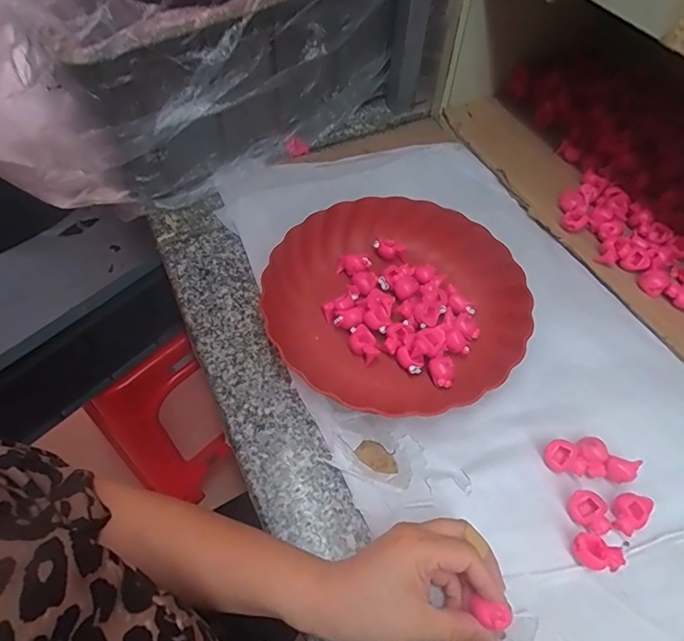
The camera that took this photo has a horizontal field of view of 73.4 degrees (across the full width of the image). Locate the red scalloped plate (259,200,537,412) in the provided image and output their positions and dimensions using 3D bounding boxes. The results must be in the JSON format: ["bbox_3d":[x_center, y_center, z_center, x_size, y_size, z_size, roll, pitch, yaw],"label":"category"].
[{"bbox_3d":[0.050,-0.026,0.452,0.236,0.049,0.229,-1,59,1],"label":"red scalloped plate"}]

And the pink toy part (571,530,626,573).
[{"bbox_3d":[0.187,0.172,0.339,0.034,0.018,0.023,36,66,21],"label":"pink toy part"}]

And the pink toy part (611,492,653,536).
[{"bbox_3d":[0.221,0.149,0.355,0.033,0.019,0.024,-28,62,-14],"label":"pink toy part"}]

